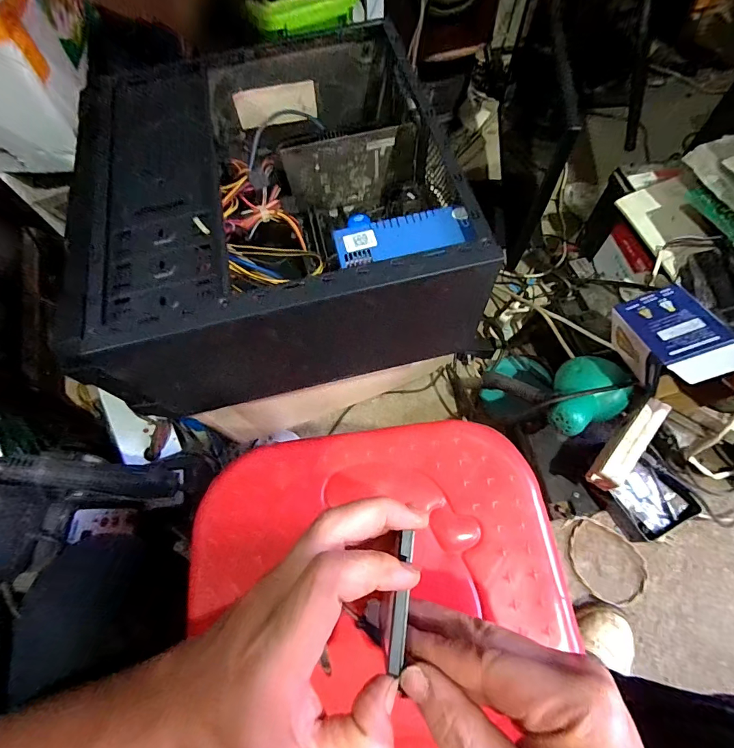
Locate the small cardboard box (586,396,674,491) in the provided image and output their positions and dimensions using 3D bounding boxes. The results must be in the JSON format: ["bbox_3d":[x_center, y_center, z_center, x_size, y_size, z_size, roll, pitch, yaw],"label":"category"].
[{"bbox_3d":[0.369,0.099,0.556,0.040,0.042,0.142,37,73,17],"label":"small cardboard box"}]

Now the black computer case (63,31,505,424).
[{"bbox_3d":[-0.104,-0.198,0.483,0.385,0.157,0.406,-11,66,-2],"label":"black computer case"}]

